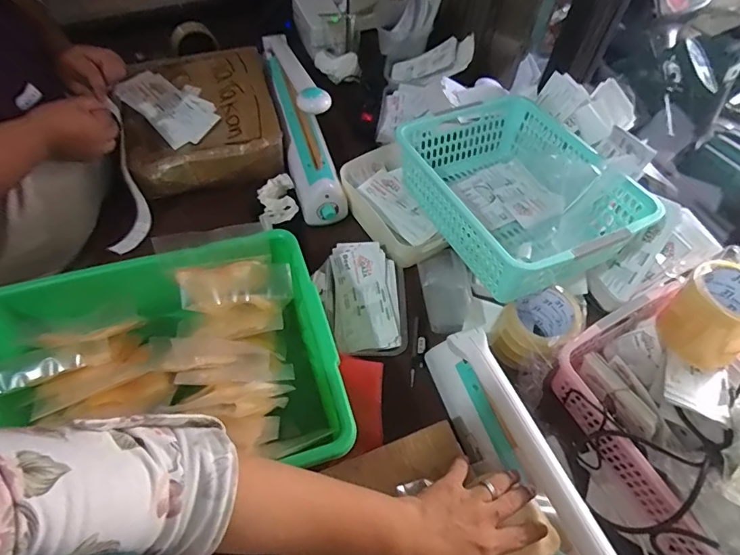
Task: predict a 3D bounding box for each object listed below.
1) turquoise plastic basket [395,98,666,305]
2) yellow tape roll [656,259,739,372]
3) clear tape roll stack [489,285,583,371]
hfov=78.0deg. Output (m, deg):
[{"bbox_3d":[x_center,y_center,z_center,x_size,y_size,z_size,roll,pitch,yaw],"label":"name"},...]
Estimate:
[{"bbox_3d":[0.216,-0.130,0.668,0.247,0.137,0.310,-23,63,-15],"label":"turquoise plastic basket"},{"bbox_3d":[0.417,0.043,0.555,0.096,0.094,0.093,39,65,19],"label":"yellow tape roll"},{"bbox_3d":[0.225,0.070,0.636,0.094,0.098,0.088,-28,64,-17],"label":"clear tape roll stack"}]

